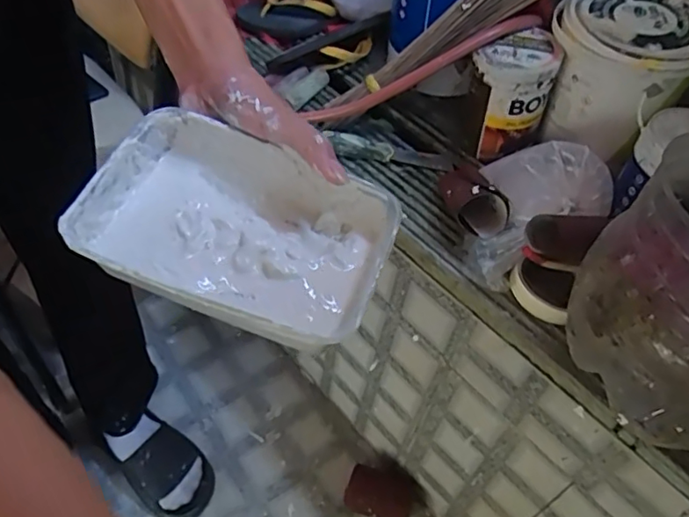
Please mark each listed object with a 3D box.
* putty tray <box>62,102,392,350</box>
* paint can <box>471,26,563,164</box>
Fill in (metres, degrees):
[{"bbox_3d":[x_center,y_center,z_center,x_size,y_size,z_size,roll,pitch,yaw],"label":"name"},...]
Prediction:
[{"bbox_3d":[-0.060,-0.016,0.325,0.164,0.055,0.112,16,49,8],"label":"putty tray"},{"bbox_3d":[0.214,-0.212,0.734,0.098,0.149,0.098,5,49,-5],"label":"paint can"}]

